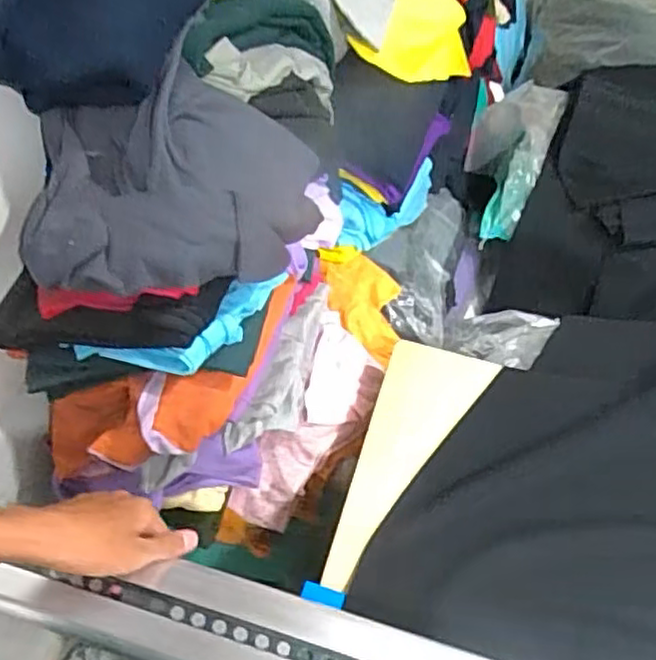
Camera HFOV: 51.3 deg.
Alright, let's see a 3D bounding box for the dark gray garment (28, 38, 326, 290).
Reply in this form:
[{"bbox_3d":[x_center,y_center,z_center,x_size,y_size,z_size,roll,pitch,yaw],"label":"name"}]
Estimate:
[{"bbox_3d":[-0.169,-0.147,0.722,0.311,0.160,0.203,0,49,-6],"label":"dark gray garment"}]

